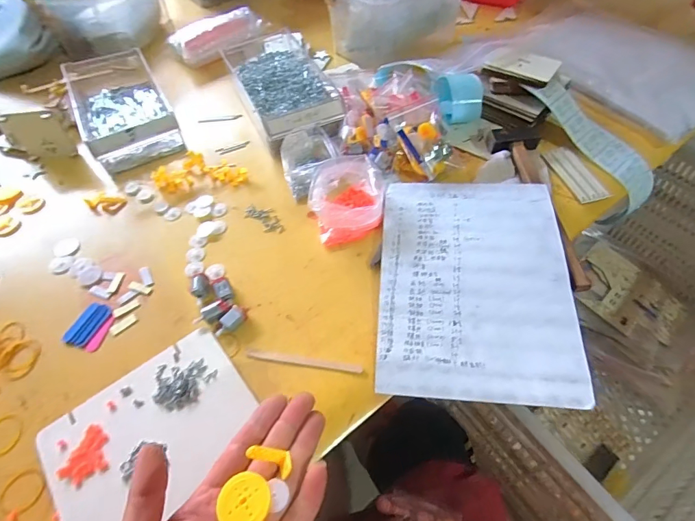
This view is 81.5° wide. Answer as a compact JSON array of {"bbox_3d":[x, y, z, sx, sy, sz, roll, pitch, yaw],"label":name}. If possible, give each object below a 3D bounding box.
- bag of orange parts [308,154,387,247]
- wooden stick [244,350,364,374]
[{"bbox_3d":[-0.002,-0.080,0.502,0.091,0.062,0.102,-11,54,-5],"label":"bag of orange parts"},{"bbox_3d":[-0.044,0.101,0.407,0.117,0.004,0.008,7,54,8],"label":"wooden stick"}]

